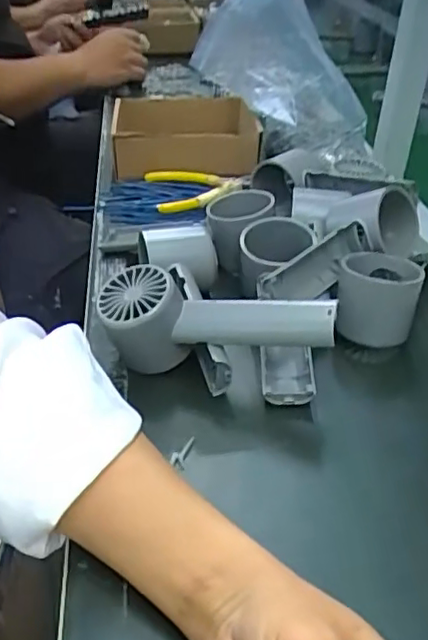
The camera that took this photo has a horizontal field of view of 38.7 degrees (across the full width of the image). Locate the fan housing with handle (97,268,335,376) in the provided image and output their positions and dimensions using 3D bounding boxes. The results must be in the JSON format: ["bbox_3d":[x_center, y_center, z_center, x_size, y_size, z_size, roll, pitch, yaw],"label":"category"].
[{"bbox_3d":[0.001,0.005,0.397,0.151,0.065,0.047,2,33,15],"label":"fan housing with handle"}]

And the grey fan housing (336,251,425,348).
[{"bbox_3d":[0.117,-0.015,0.438,0.056,0.048,0.051,12,37,15],"label":"grey fan housing"}]

